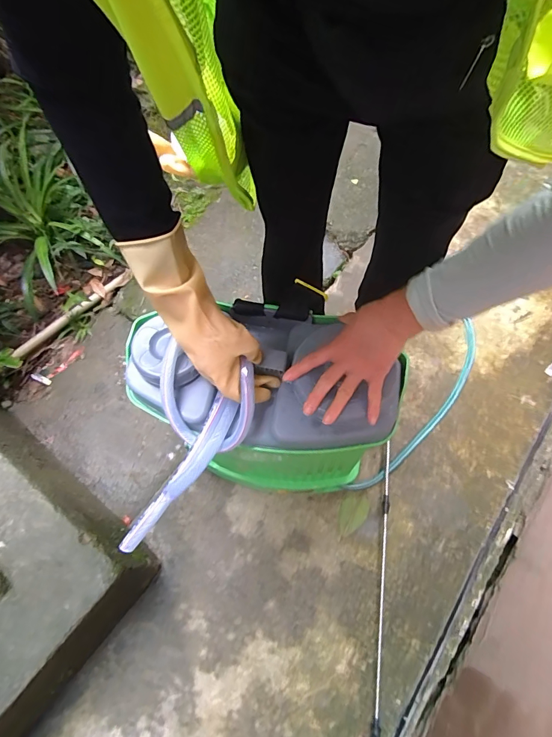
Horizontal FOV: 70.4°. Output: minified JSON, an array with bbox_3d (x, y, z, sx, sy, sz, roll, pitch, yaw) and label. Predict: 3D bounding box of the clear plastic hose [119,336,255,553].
[{"bbox_3d":[-0.104,0.103,0.492,0.132,0.071,0.256,9,69,4],"label":"clear plastic hose"}]

